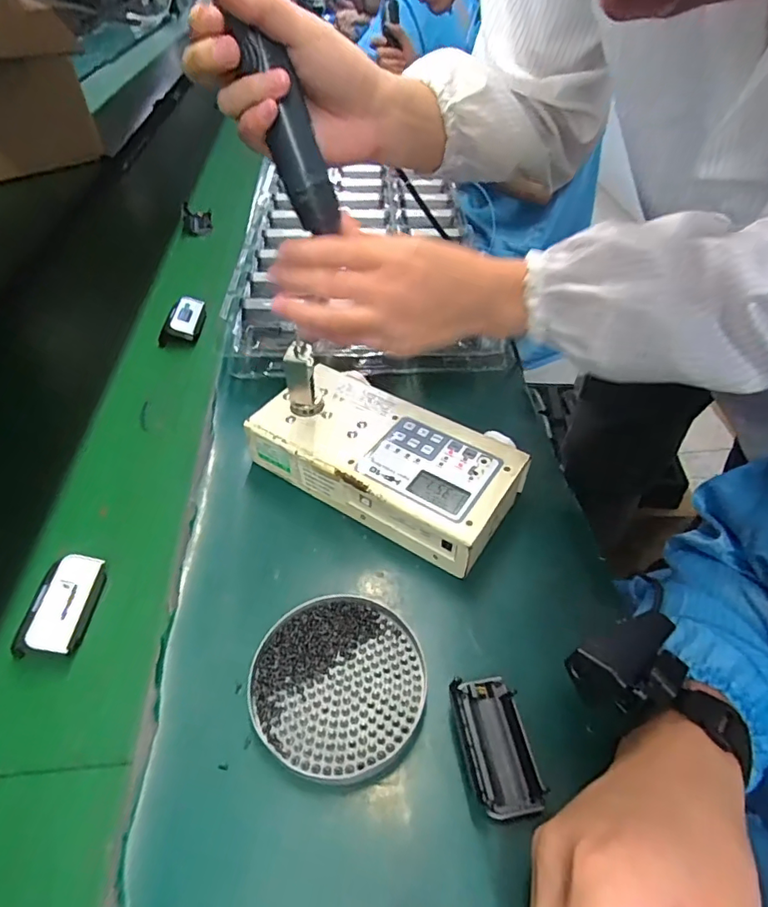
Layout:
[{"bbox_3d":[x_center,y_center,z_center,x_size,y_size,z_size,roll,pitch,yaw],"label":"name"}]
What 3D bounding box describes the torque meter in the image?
[{"bbox_3d":[0.002,-0.017,0.442,0.232,0.104,0.123,27,56,22],"label":"torque meter"}]

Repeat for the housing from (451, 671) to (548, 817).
[{"bbox_3d":[0.069,0.180,0.326,0.040,0.025,0.082,-11,48,-7],"label":"housing"}]

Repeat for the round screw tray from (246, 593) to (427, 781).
[{"bbox_3d":[-0.030,0.152,0.347,0.109,0.021,0.109,-1,47,2],"label":"round screw tray"}]

